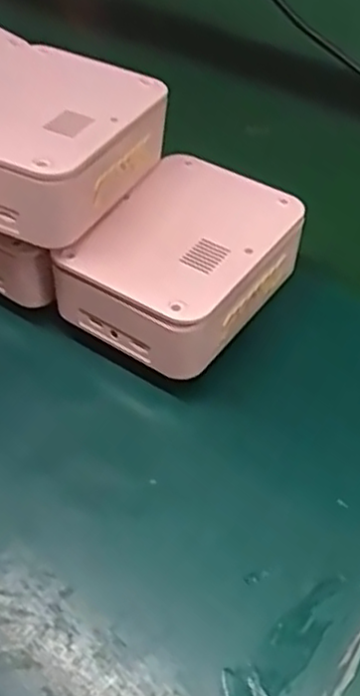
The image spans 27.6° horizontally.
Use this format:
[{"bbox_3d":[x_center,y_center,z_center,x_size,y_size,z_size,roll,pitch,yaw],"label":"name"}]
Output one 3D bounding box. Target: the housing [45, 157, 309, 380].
[{"bbox_3d":[0.003,-0.054,0.413,0.095,0.046,0.130,28,61,23],"label":"housing"}]

